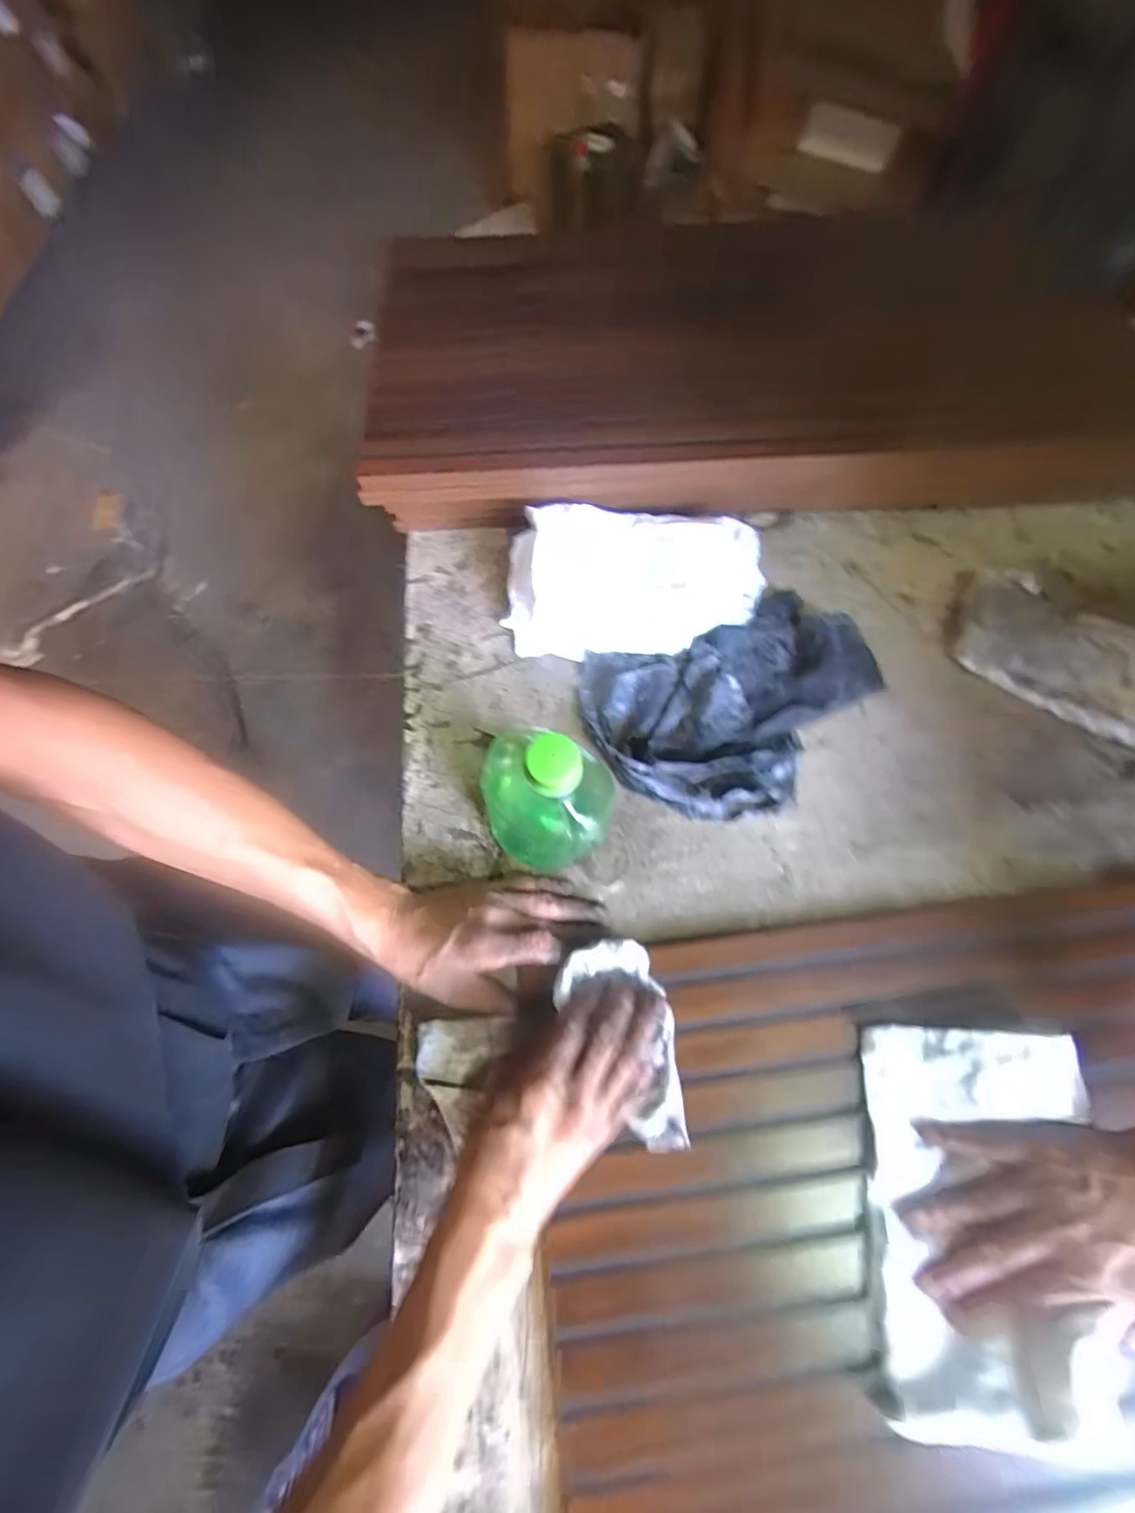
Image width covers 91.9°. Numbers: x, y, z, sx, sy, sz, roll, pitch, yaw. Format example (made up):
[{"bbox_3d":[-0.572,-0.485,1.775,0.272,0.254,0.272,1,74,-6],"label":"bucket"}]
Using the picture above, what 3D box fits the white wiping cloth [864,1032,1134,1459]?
[{"bbox_3d":[0.258,0.285,0.341,0.125,0.035,0.214,7,69,6],"label":"white wiping cloth"}]

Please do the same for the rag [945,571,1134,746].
[{"bbox_3d":[0.458,-0.079,0.482,0.234,0.034,0.091,32,73,15],"label":"rag"}]

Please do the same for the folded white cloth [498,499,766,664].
[{"bbox_3d":[0.066,-0.171,0.532,0.244,0.053,0.140,3,68,4],"label":"folded white cloth"}]

